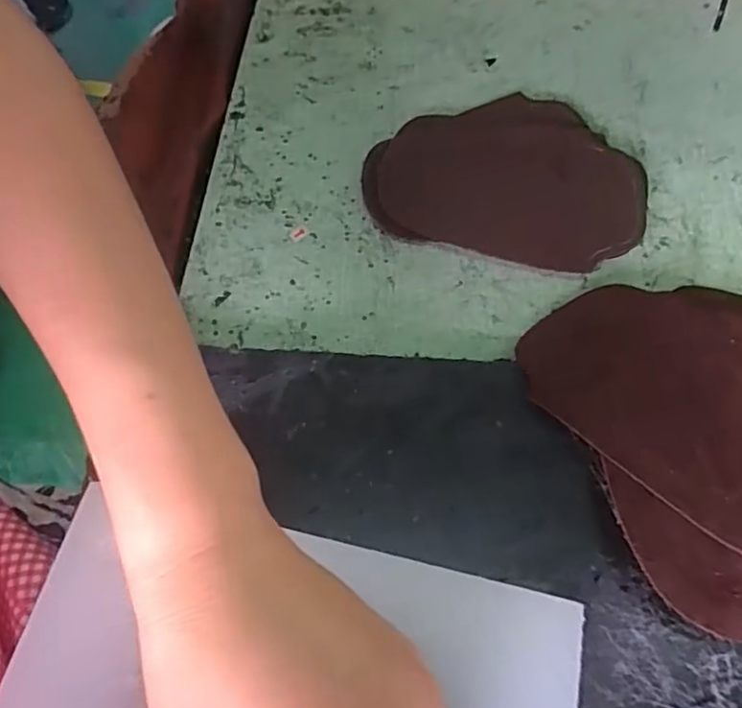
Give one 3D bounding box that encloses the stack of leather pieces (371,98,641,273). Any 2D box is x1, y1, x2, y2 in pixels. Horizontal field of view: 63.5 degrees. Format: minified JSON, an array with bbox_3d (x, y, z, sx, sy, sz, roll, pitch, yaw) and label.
[{"bbox_3d":[0.085,-0.114,0.375,0.162,0.016,0.122,12,65,4],"label":"stack of leather pieces"}]

